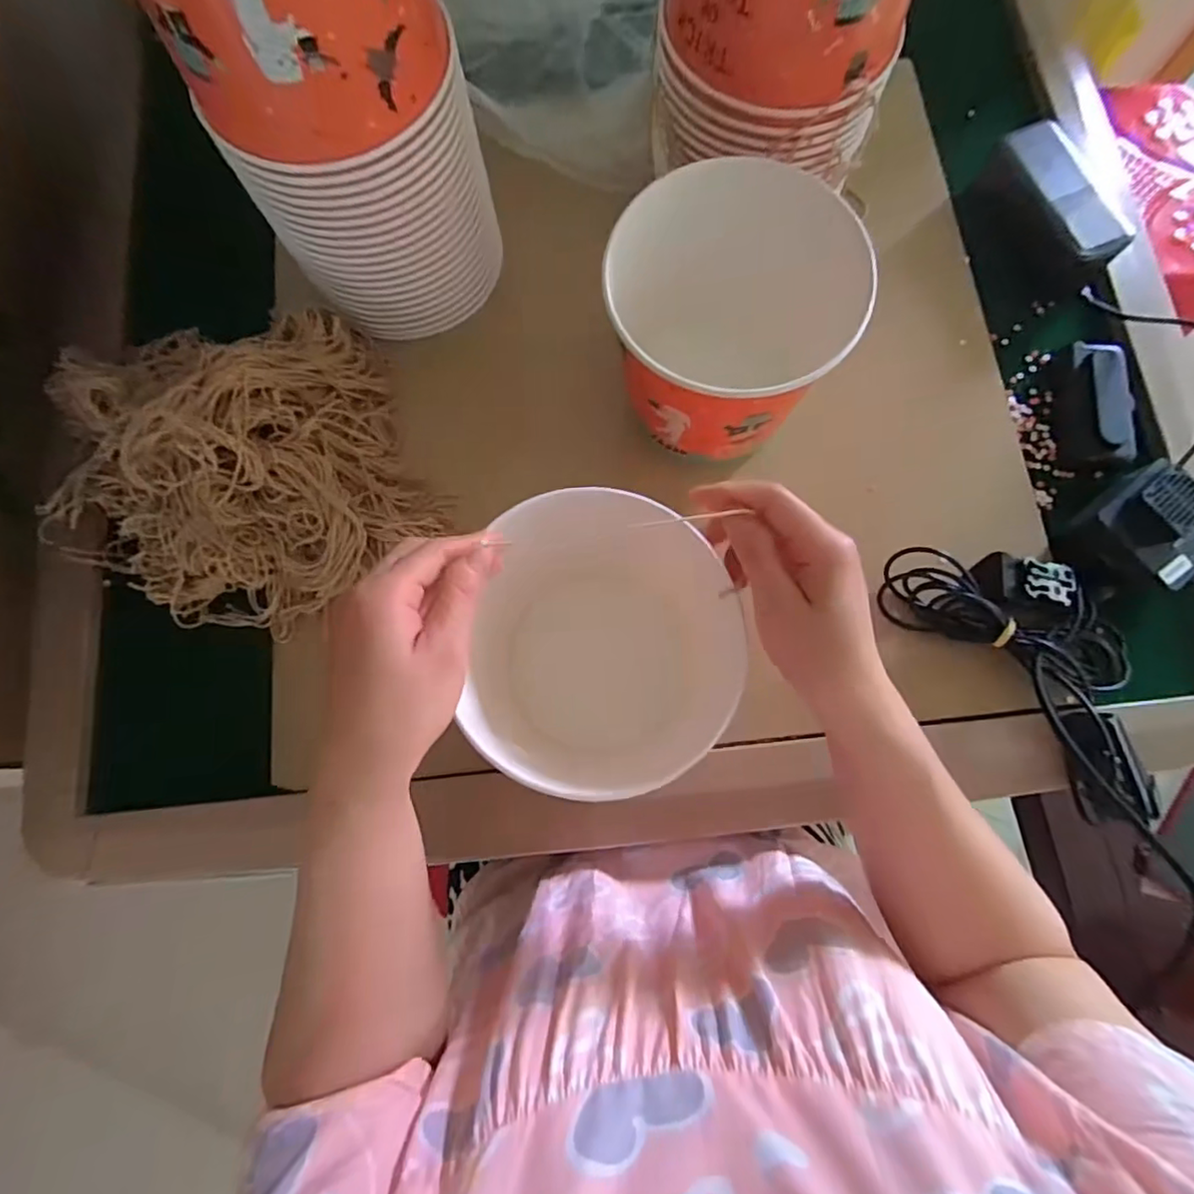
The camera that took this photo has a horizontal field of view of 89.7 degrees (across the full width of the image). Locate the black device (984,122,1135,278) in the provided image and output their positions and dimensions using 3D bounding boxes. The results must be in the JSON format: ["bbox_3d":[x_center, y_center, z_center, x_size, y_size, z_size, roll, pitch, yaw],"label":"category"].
[{"bbox_3d":[0.379,-0.323,0.505,0.063,0.048,0.131,-20,77,-4],"label":"black device"}]

